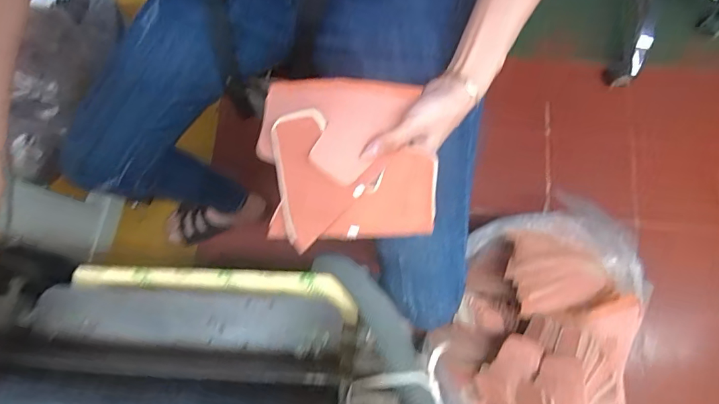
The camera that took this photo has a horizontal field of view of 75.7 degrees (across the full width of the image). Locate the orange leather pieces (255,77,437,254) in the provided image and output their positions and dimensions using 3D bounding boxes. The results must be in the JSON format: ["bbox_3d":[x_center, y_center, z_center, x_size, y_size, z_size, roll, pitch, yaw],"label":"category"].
[{"bbox_3d":[-0.013,-0.043,0.447,0.158,0.034,0.156,-5,72,0],"label":"orange leather pieces"}]

